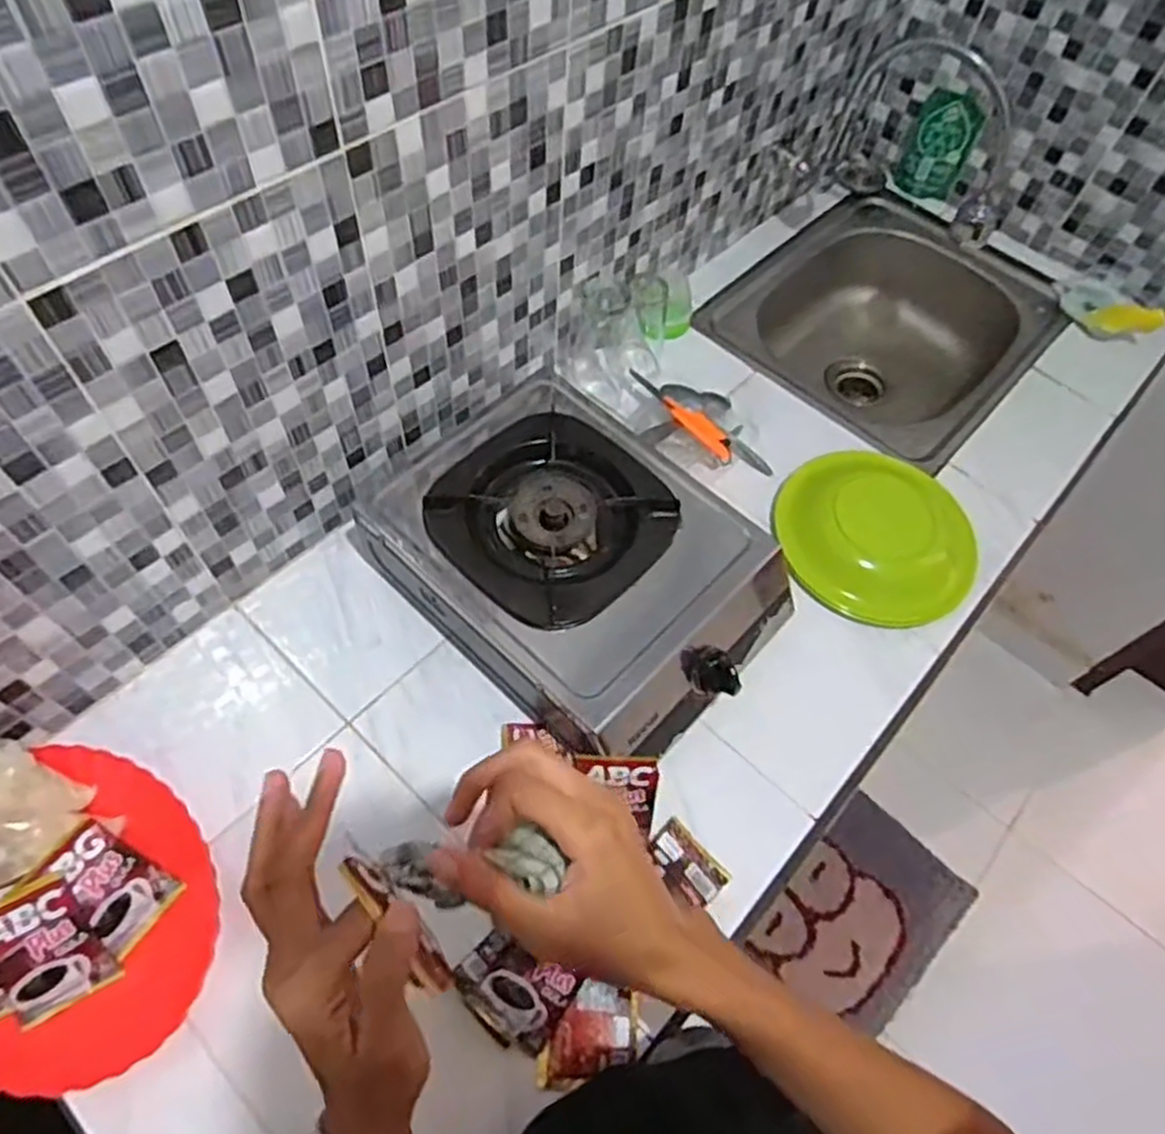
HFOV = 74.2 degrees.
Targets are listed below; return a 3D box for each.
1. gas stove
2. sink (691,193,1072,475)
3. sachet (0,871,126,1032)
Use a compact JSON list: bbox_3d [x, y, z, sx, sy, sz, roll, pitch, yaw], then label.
[{"bbox_3d":[-0.027,-0.024,0.808,0.280,0.133,0.440,-39,69,-23],"label":"gas stove"},{"bbox_3d":[0.446,-0.332,1.205,0.406,0.195,0.466,40,65,18],"label":"sink"},{"bbox_3d":[-0.430,0.307,0.611,0.079,0.020,0.104,-23,101,-18],"label":"sachet"}]

